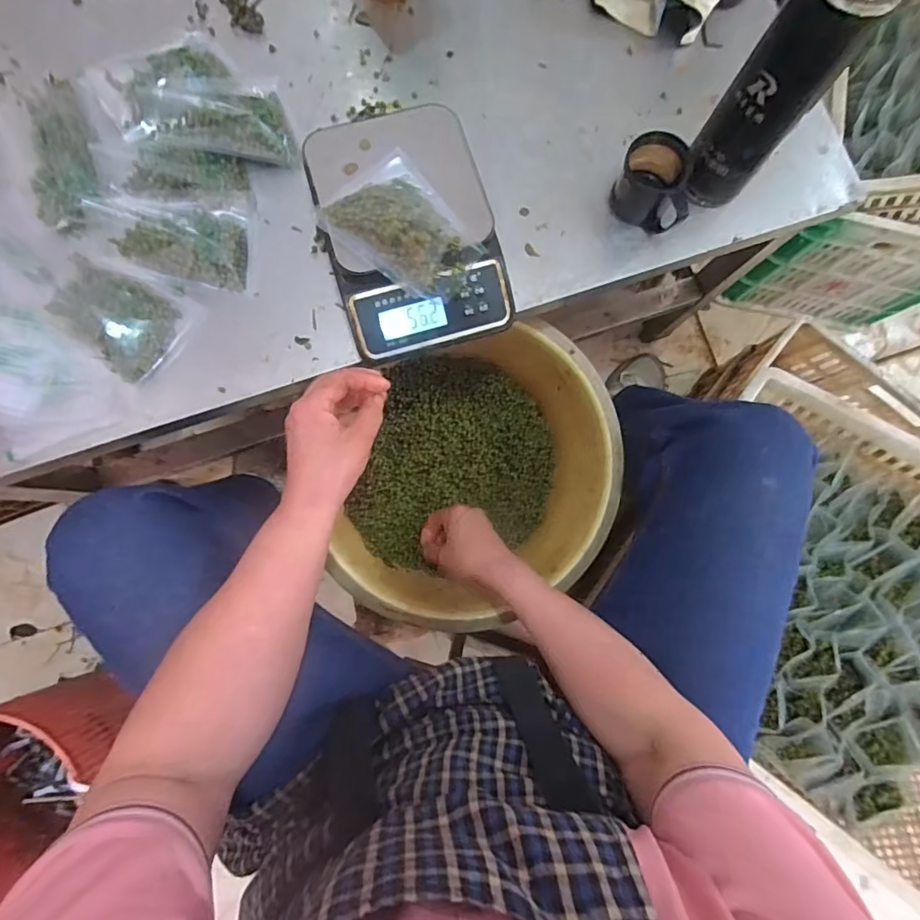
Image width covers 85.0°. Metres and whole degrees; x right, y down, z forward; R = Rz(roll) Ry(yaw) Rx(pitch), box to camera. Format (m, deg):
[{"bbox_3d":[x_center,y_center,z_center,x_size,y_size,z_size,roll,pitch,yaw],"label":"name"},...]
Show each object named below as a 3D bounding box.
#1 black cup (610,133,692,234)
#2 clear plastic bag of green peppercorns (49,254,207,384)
[{"bbox_3d":[0.194,-0.271,0.493,0.077,0.056,0.074,0,82,-3],"label":"black cup"},{"bbox_3d":[-0.308,-0.134,0.456,0.108,0.019,0.089,35,81,2],"label":"clear plastic bag of green peppercorns"}]

